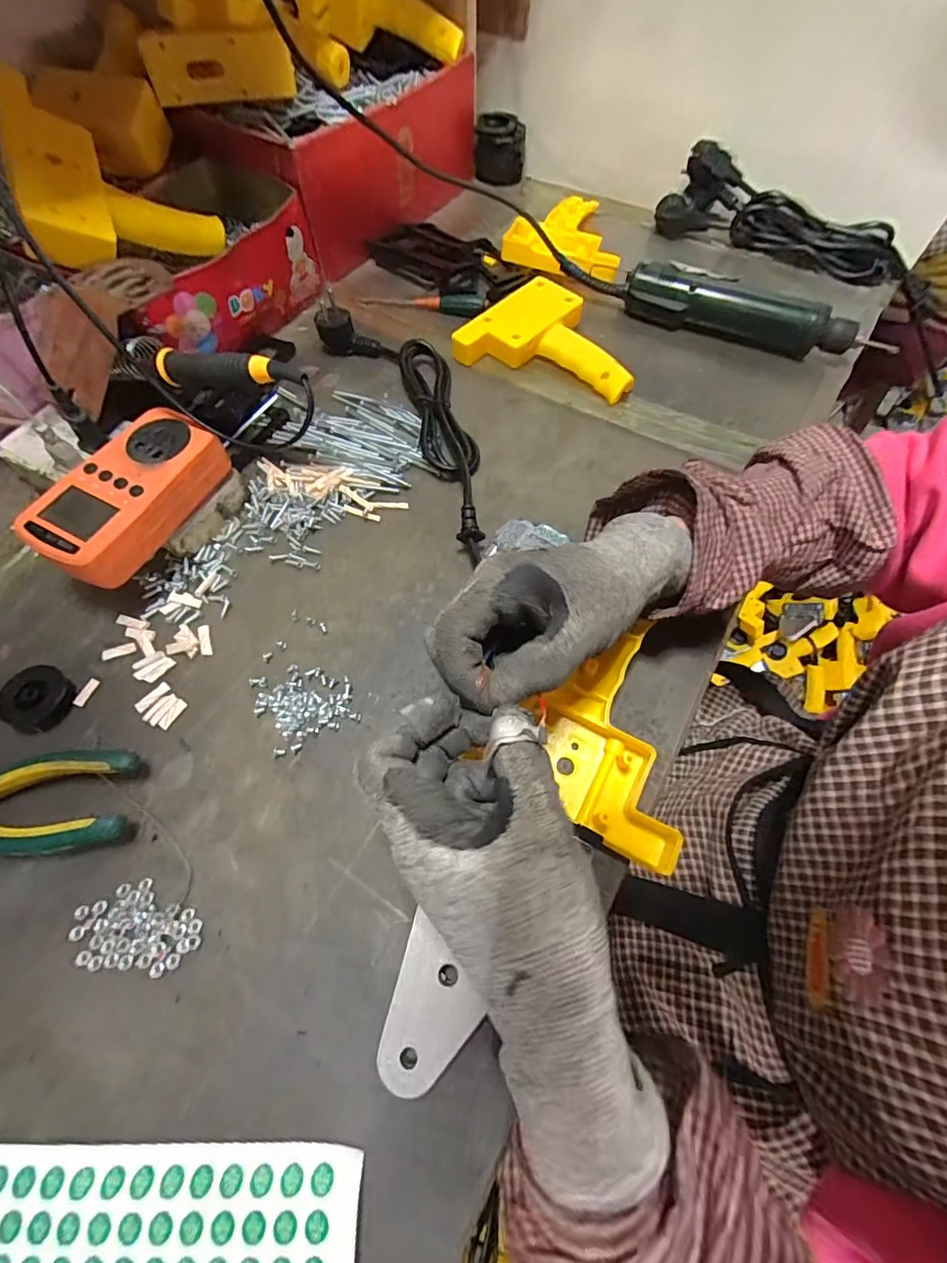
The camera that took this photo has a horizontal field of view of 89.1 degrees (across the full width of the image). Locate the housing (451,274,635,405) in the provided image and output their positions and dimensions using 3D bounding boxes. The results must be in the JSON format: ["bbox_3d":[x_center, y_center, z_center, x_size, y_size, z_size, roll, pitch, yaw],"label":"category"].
[{"bbox_3d":[0.078,-0.282,0.459,0.164,0.034,0.101,21,65,11],"label":"housing"}]

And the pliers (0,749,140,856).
[{"bbox_3d":[-0.280,0.103,0.272,0.175,0.025,0.051,-7,63,-3],"label":"pliers"}]

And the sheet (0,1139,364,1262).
[{"bbox_3d":[-0.157,0.253,0.201,0.217,0.008,0.057,-3,62,2],"label":"sheet"}]

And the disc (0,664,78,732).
[{"bbox_3d":[-0.276,0.042,0.306,0.033,0.019,0.037,21,65,11],"label":"disc"}]

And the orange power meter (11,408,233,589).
[{"bbox_3d":[-0.229,-0.092,0.324,0.062,0.035,0.125,25,66,13],"label":"orange power meter"}]

